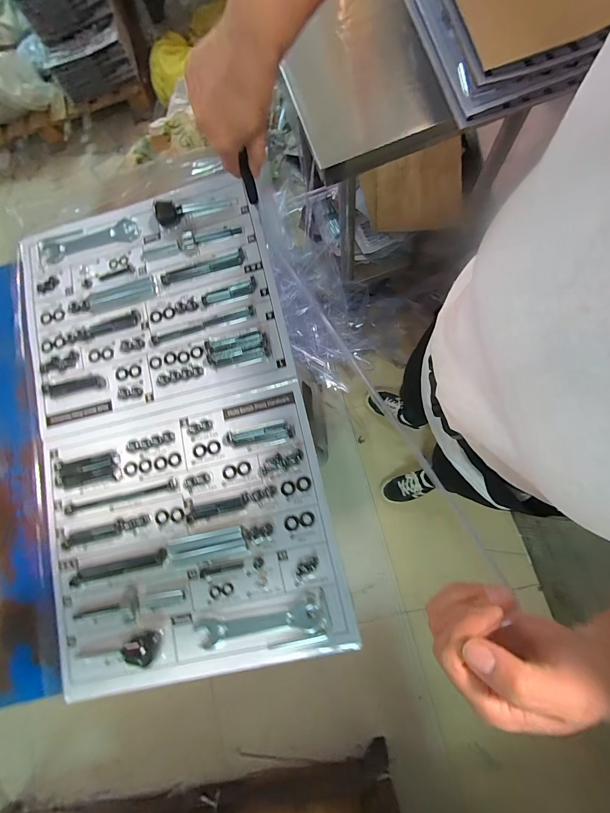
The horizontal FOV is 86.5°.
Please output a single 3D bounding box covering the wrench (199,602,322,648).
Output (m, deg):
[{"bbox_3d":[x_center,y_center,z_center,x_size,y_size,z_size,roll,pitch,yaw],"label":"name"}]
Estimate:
[{"bbox_3d":[-0.058,0.270,0.399,0.149,0.005,0.031,-16,77,7],"label":"wrench"}]

